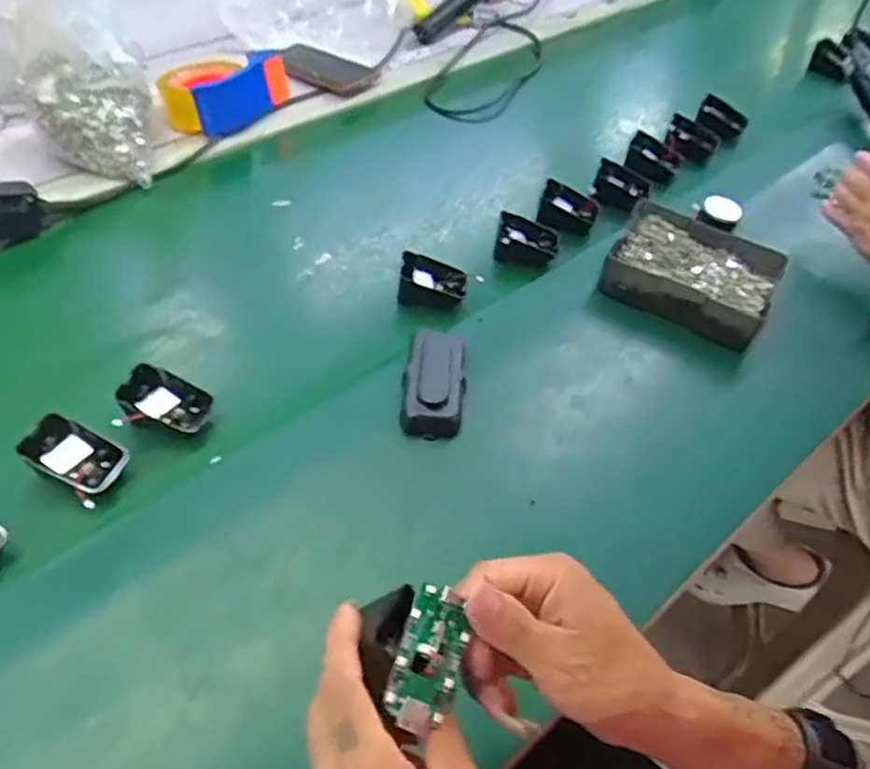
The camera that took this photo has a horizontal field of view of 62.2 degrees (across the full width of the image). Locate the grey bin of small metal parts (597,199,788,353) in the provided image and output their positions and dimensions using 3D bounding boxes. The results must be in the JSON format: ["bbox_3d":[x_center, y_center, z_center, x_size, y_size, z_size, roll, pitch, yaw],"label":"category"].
[{"bbox_3d":[0.260,-0.114,0.729,0.157,0.040,0.126,24,53,18],"label":"grey bin of small metal parts"}]

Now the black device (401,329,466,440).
[{"bbox_3d":[-0.001,-0.004,0.610,0.049,0.029,0.105,4,49,2],"label":"black device"}]

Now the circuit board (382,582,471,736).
[{"bbox_3d":[-0.002,0.126,0.333,0.031,0.004,0.062,28,61,-14],"label":"circuit board"}]

